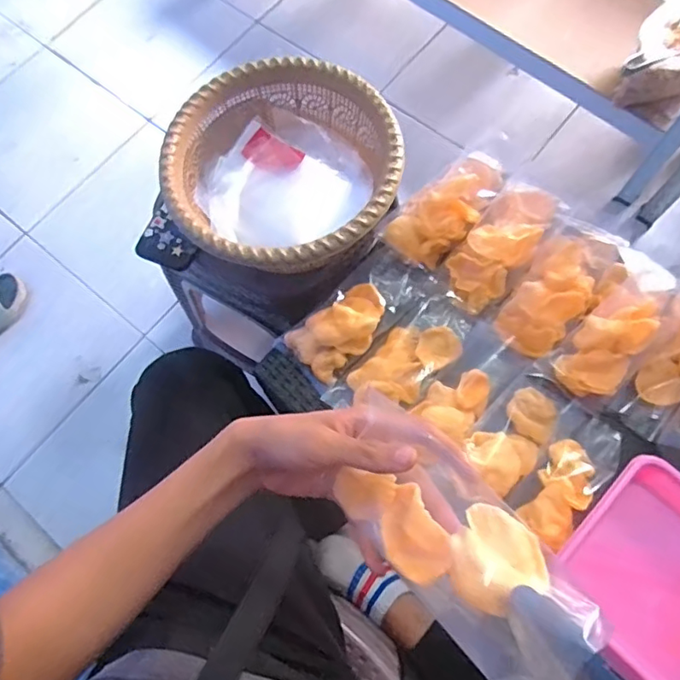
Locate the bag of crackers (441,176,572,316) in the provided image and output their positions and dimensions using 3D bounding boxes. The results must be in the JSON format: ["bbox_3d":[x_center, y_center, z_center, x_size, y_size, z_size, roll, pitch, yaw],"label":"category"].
[{"bbox_3d":[0.203,-0.121,0.691,0.087,0.050,0.192,37,77,13],"label":"bag of crackers"}]

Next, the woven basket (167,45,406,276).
[{"bbox_3d":[-0.063,-0.191,0.691,0.276,0.162,0.257,-1,72,2],"label":"woven basket"}]

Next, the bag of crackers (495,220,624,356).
[{"bbox_3d":[0.266,-0.069,0.665,0.088,0.036,0.197,32,76,12],"label":"bag of crackers"}]

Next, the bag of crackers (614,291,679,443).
[{"bbox_3d":[0.391,0.026,0.647,0.079,0.039,0.182,39,77,13],"label":"bag of crackers"}]

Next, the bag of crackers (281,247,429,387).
[{"bbox_3d":[0.023,-0.034,0.675,0.182,0.032,0.083,-44,76,-11],"label":"bag of crackers"}]

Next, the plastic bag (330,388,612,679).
[{"bbox_3d":[0.068,0.125,0.343,0.075,0.053,0.184,-35,53,-11],"label":"plastic bag"}]

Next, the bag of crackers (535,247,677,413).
[{"bbox_3d":[0.329,-0.019,0.643,0.089,0.063,0.201,37,77,13],"label":"bag of crackers"}]

